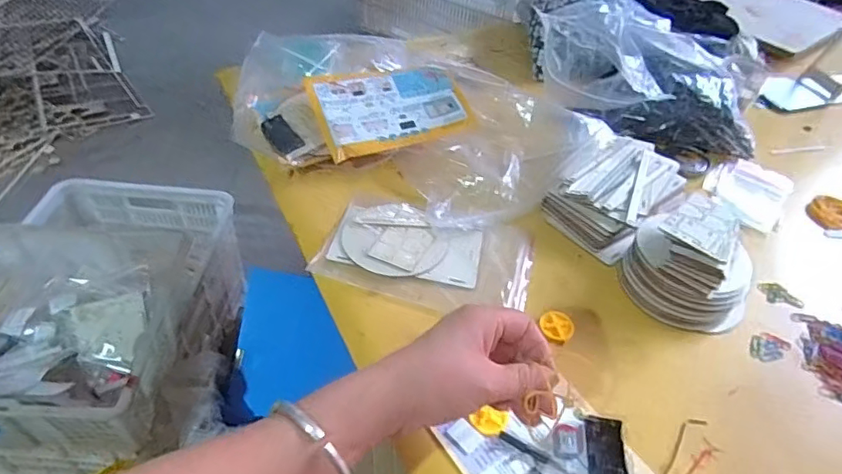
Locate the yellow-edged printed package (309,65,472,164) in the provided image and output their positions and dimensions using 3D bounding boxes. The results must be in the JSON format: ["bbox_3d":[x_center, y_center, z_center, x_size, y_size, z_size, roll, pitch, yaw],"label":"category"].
[{"bbox_3d":[-0.042,-0.181,0.759,0.204,0.020,0.131,-14,63,-18],"label":"yellow-edged printed package"}]

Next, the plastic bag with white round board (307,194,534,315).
[{"bbox_3d":[0.008,0.019,0.623,0.229,0.011,0.140,12,45,8],"label":"plastic bag with white round board"}]

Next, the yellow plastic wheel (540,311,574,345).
[{"bbox_3d":[0.140,0.091,0.563,0.035,0.006,0.038,2,45,-2],"label":"yellow plastic wheel"}]

